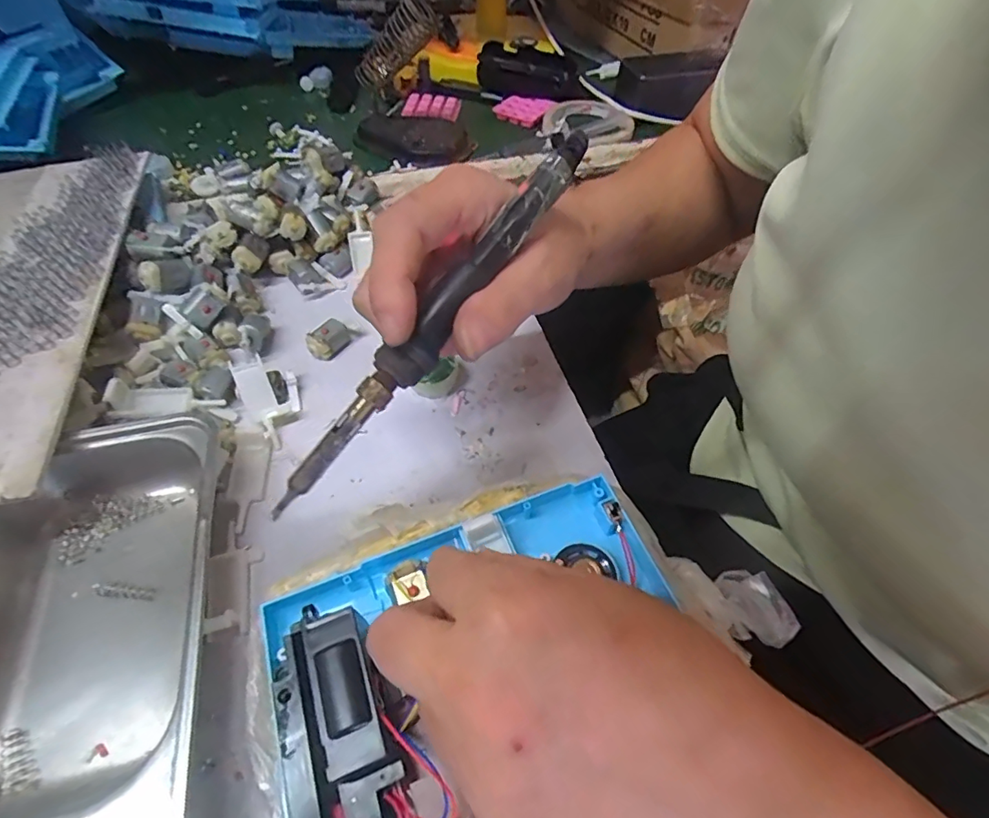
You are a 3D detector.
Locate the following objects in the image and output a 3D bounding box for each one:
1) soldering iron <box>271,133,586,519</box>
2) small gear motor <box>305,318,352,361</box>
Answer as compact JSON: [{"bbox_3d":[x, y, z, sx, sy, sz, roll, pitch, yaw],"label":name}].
[{"bbox_3d":[-0.021,-0.038,0.195,0.017,0.016,0.183,34,81,19],"label":"soldering iron"},{"bbox_3d":[-0.113,-0.047,0.348,0.017,0.014,0.028,33,58,19],"label":"small gear motor"}]

